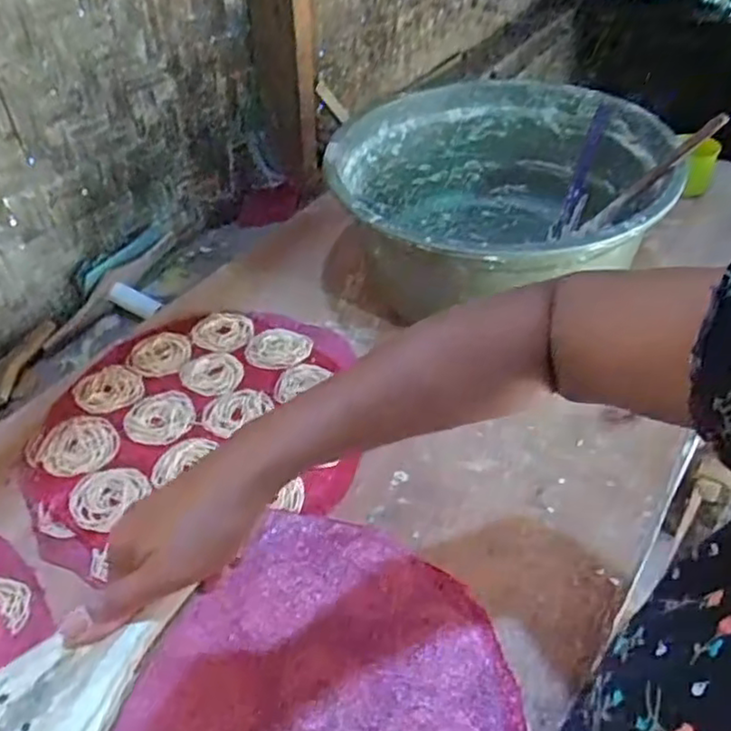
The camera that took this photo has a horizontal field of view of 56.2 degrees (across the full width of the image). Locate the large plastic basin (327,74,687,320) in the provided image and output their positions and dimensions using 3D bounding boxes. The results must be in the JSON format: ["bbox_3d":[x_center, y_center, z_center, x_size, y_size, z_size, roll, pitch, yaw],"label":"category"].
[{"bbox_3d":[0.160,-0.187,0.857,0.391,0.187,0.377,-2,42,2],"label":"large plastic basin"}]

